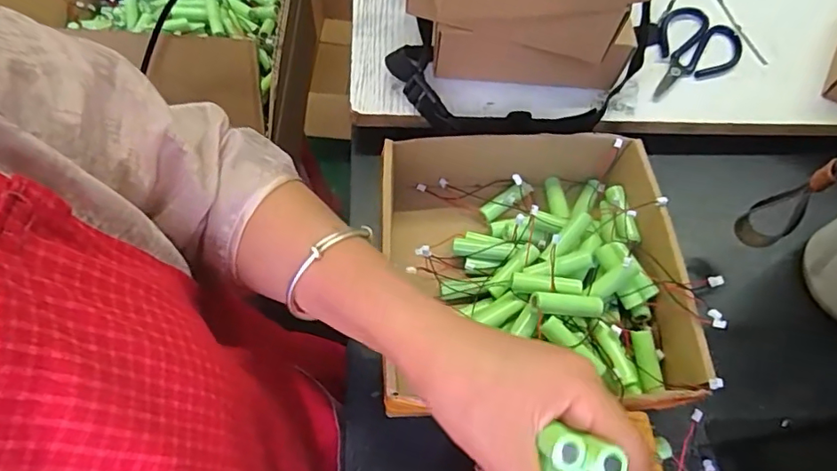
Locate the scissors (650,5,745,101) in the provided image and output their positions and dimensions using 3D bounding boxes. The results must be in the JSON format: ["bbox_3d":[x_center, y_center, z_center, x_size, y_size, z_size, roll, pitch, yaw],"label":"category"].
[{"bbox_3d":[0.249,-0.166,0.495,0.076,0.009,0.124,37,67,14],"label":"scissors"}]

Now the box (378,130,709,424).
[{"bbox_3d":[0.078,0.026,0.393,0.199,0.071,0.196,0,63,-4],"label":"box"}]

